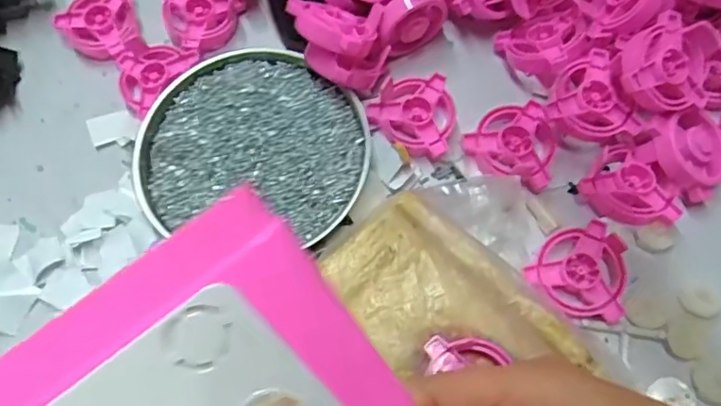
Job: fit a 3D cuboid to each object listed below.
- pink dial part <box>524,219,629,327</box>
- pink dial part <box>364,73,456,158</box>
[{"bbox_3d":[0.121,0.034,0.328,0.052,0.017,0.052,13,72,8],"label":"pink dial part"},{"bbox_3d":[0.033,-0.053,0.363,0.052,0.016,0.052,-1,70,3],"label":"pink dial part"}]

